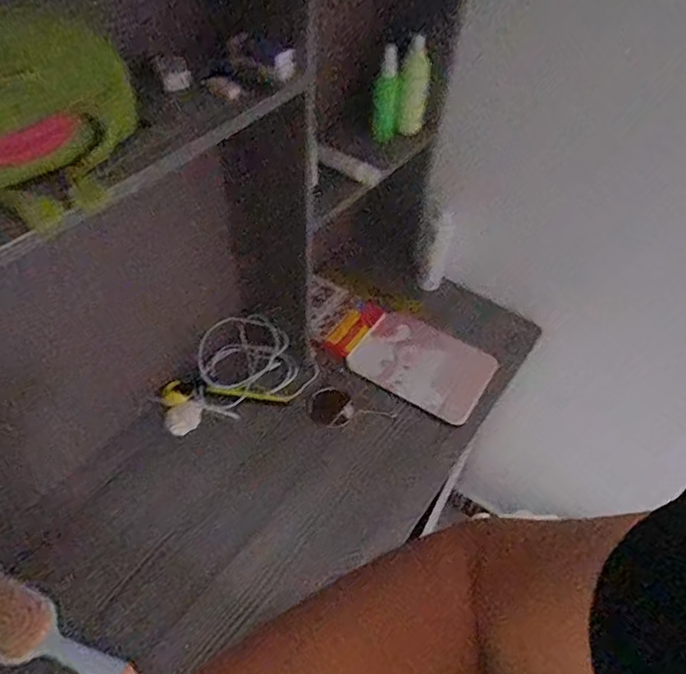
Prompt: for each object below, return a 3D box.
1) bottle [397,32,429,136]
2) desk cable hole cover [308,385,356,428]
[{"bbox_3d":[0.097,-0.339,0.755,0.037,0.121,0.030,7,50,3],"label":"bottle"},{"bbox_3d":[-0.017,0.102,0.808,0.063,0.010,0.064,-31,58,-25],"label":"desk cable hole cover"}]

